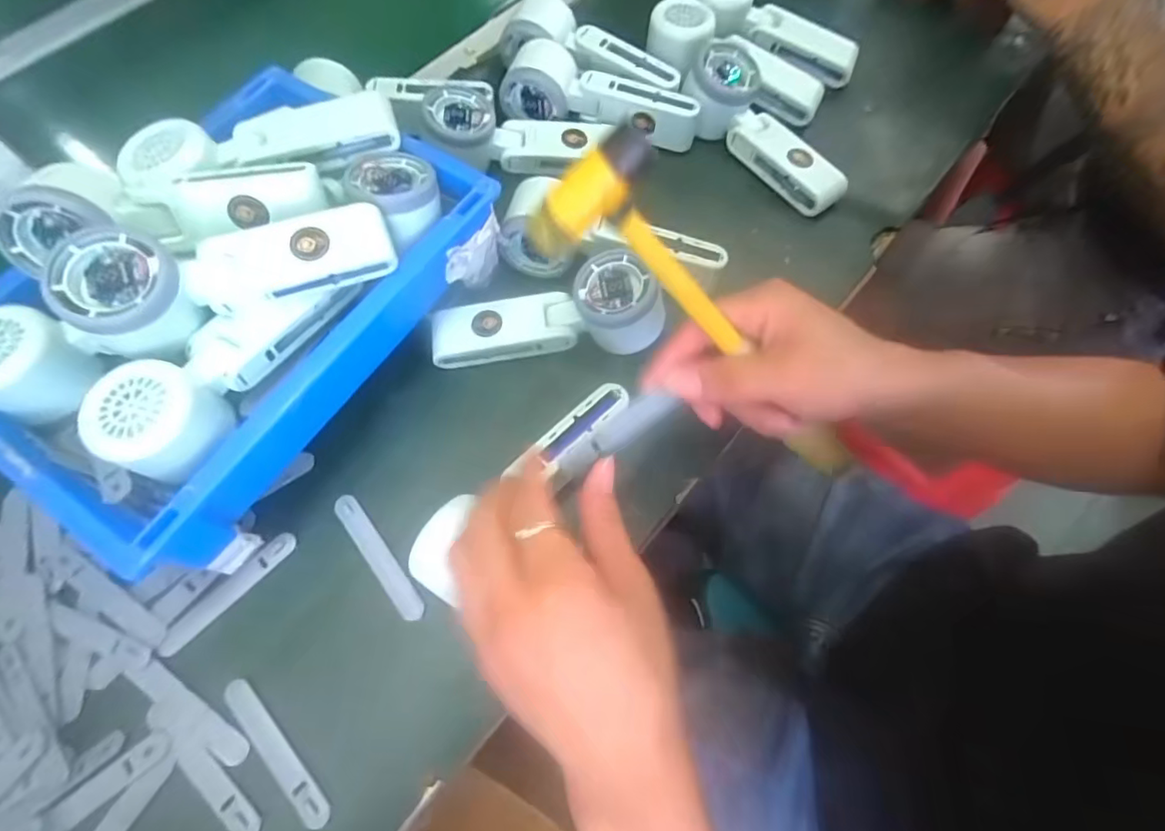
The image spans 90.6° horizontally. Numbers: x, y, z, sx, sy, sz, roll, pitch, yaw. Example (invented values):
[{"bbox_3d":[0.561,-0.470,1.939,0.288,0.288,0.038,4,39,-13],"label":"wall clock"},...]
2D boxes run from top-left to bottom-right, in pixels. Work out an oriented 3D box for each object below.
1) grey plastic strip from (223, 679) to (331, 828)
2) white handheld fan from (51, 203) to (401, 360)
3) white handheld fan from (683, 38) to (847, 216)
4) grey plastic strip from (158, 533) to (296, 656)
[{"bbox_3d":[-0.173,0.189,0.323,0.015,0.010,0.094,-43,73,-16],"label":"grey plastic strip"},{"bbox_3d":[-0.193,-0.085,0.319,0.164,0.049,0.060,-29,70,-12],"label":"white handheld fan"},{"bbox_3d":[0.147,-0.235,0.489,0.063,0.045,0.167,-36,84,-14],"label":"white handheld fan"},{"bbox_3d":[-0.218,0.110,0.357,0.017,0.006,0.092,36,70,22],"label":"grey plastic strip"}]

